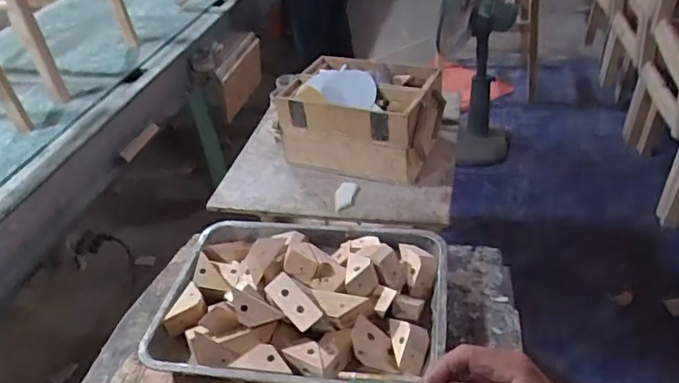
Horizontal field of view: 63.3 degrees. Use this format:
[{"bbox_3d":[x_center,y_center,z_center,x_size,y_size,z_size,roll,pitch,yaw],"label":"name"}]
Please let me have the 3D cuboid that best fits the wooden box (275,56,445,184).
[{"bbox_3d":[0.049,-0.167,1.270,0.334,0.206,0.245,6,38,16],"label":"wooden box"}]

